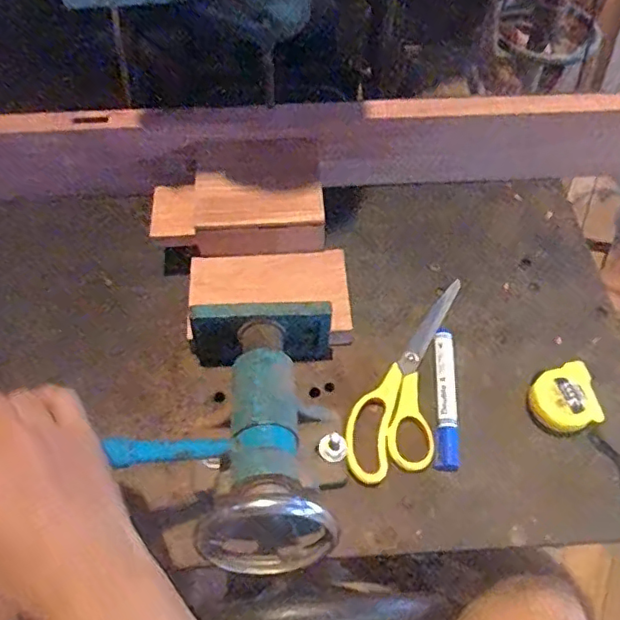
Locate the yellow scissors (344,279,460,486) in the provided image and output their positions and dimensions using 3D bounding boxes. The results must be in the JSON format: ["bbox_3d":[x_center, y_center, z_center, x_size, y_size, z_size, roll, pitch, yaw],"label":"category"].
[{"bbox_3d":[0.094,0.058,0.543,0.077,0.008,0.228,16,59,9],"label":"yellow scissors"}]

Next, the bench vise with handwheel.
[{"bbox_3d":[-0.052,0.084,0.442,0.137,0.095,0.209,2,41,1],"label":"bench vise with handwheel"}]

